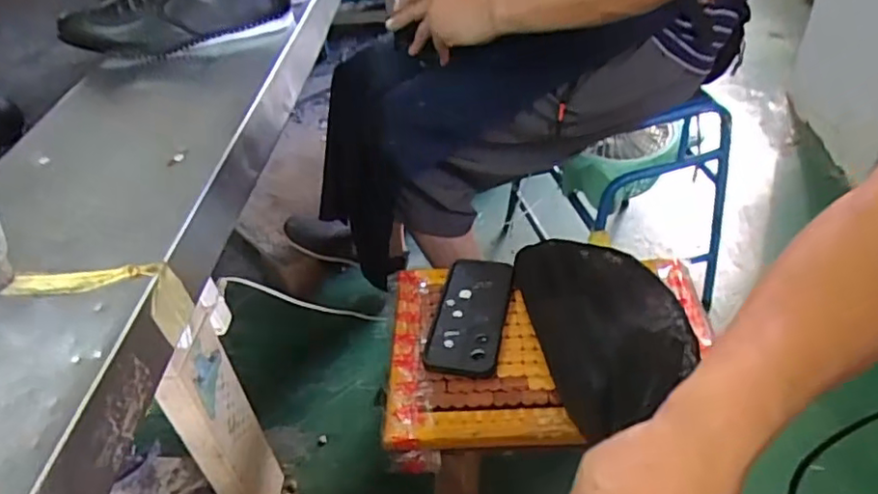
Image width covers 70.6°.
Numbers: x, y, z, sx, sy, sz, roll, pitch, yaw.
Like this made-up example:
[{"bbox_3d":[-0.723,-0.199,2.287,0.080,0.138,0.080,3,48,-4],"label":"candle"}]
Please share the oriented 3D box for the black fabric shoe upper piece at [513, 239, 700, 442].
[{"bbox_3d":[0.172,0.073,0.665,0.154,0.055,0.246,-7,41,-3],"label":"black fabric shoe upper piece"}]

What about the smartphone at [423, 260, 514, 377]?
[{"bbox_3d":[0.035,0.076,0.717,0.079,0.013,0.172,6,42,12],"label":"smartphone"}]

